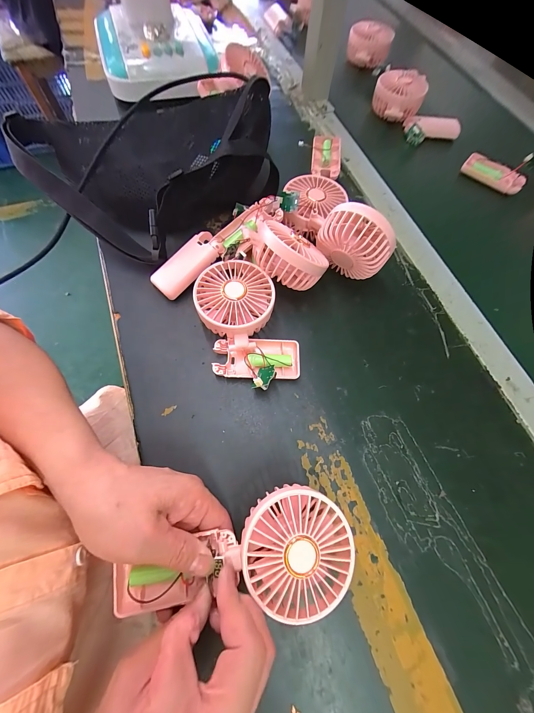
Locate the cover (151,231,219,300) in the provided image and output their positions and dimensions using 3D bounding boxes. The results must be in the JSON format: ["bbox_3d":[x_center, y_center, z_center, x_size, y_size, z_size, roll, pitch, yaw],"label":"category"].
[{"bbox_3d":[-0.098,-0.112,0.316,0.043,0.011,0.090,43,88,14],"label":"cover"}]

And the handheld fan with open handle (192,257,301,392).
[{"bbox_3d":[-0.026,-0.033,0.290,0.094,0.050,0.147,-24,71,-11],"label":"handheld fan with open handle"}]

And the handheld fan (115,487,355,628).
[{"bbox_3d":[-0.025,0.163,0.204,0.185,0.031,0.086,-14,69,1],"label":"handheld fan"}]

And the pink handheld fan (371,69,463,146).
[{"bbox_3d":[0.245,-0.407,0.429,0.158,0.059,0.072,39,71,-1],"label":"pink handheld fan"}]

